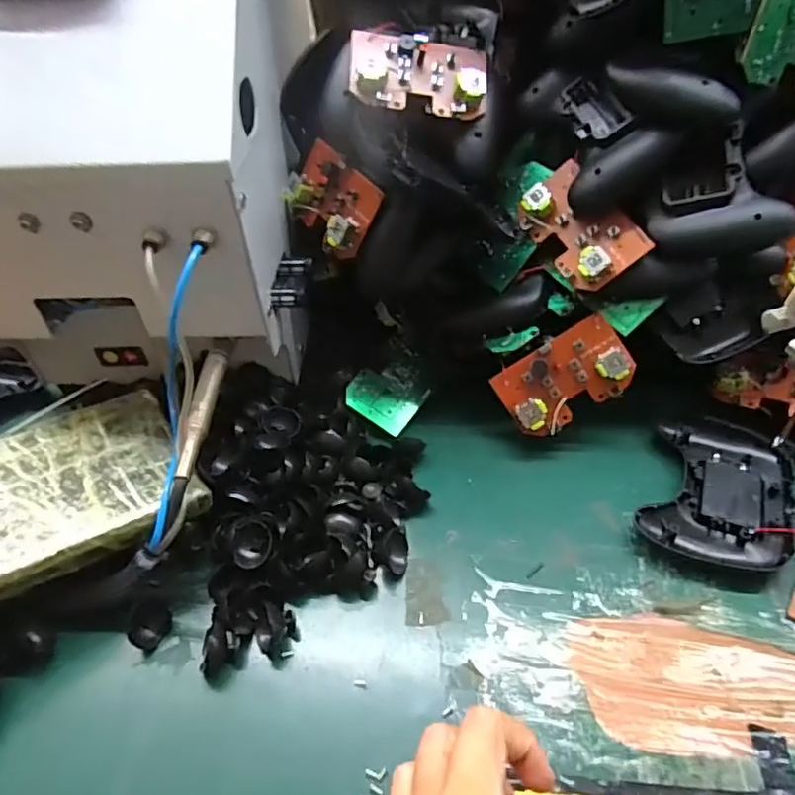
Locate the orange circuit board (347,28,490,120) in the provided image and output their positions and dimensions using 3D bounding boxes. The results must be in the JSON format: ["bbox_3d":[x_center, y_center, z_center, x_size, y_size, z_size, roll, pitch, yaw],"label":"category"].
[{"bbox_3d":[0.016,-0.213,0.388,0.091,0.013,0.054,5,78,-11],"label":"orange circuit board"}]

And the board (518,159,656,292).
[{"bbox_3d":[0.126,-0.121,0.411,0.055,0.020,0.088,-38,70,12],"label":"board"}]

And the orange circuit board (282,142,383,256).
[{"bbox_3d":[-0.049,-0.139,0.414,0.016,0.054,0.086,4,37,-53],"label":"orange circuit board"}]

